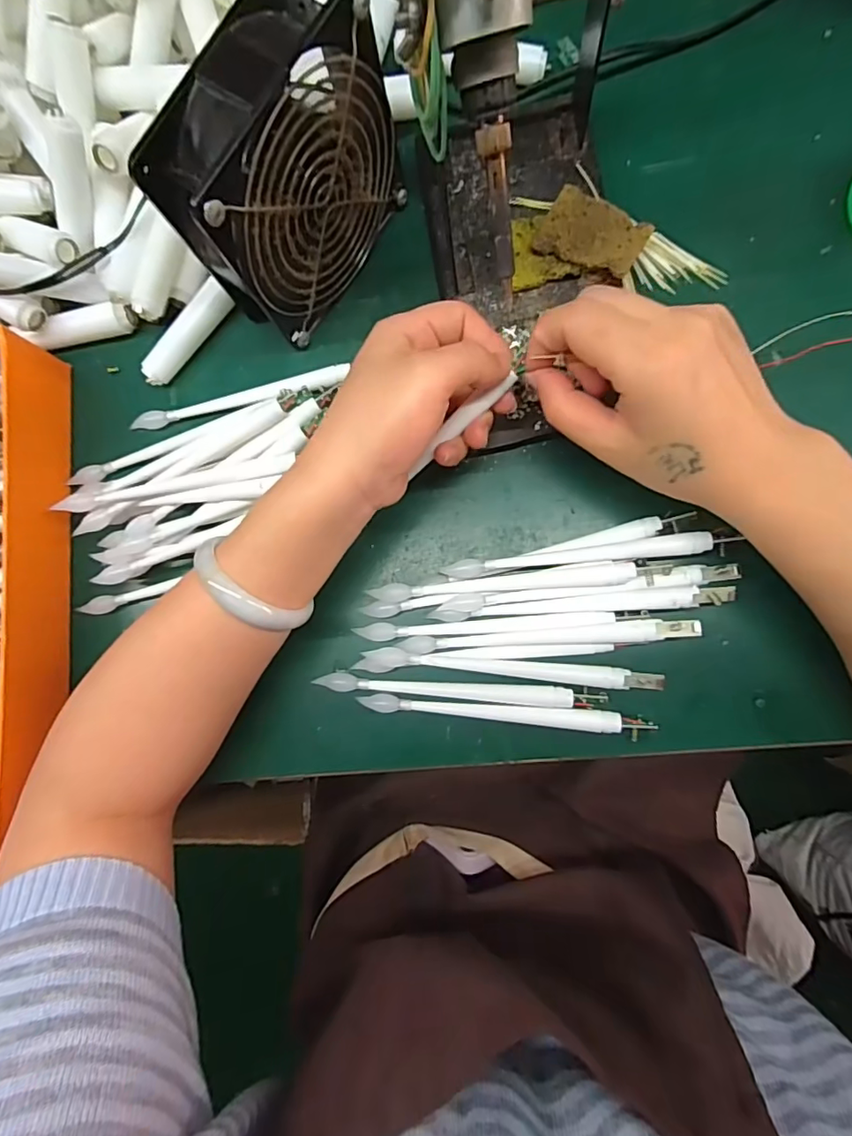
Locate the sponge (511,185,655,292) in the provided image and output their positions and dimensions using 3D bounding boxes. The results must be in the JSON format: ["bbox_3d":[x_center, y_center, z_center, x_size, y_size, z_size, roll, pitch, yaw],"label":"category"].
[{"bbox_3d":[0.087,-0.187,0.298,0.071,0.021,0.053,4,87,6],"label":"sponge"}]

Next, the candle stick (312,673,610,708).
[{"bbox_3d":[0.017,0.070,0.297,0.157,0.014,0.012,2,87,6],"label":"candle stick"}]

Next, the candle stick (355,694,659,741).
[{"bbox_3d":[0.042,0.081,0.292,0.158,0.012,0.012,4,87,6],"label":"candle stick"}]

